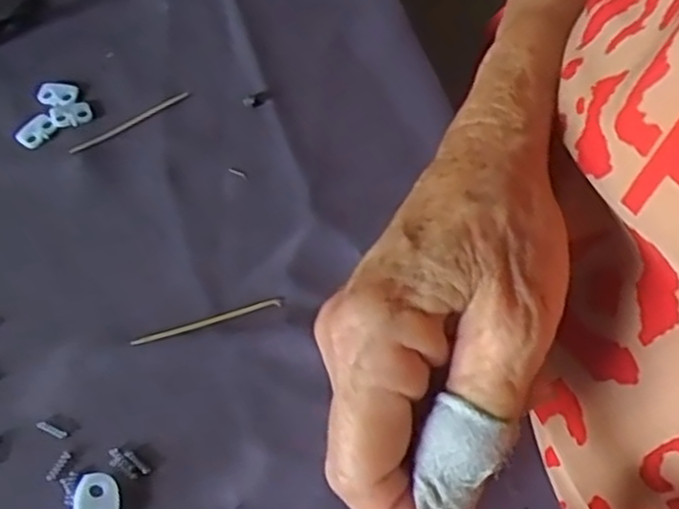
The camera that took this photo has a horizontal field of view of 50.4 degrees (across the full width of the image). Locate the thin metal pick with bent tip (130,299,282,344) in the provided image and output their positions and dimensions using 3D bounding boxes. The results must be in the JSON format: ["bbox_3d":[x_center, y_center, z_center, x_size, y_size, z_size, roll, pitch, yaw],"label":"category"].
[{"bbox_3d":[-0.053,0.026,0.292,0.061,0.004,0.004,-15,61,-8],"label":"thin metal pick with bent tip"}]

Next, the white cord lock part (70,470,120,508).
[{"bbox_3d":[-0.088,0.090,0.257,0.017,0.005,0.023,-15,61,-9],"label":"white cord lock part"}]

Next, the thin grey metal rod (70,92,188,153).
[{"bbox_3d":[-0.099,-0.062,0.341,0.060,0.004,0.004,-29,64,-15],"label":"thin grey metal rod"}]

